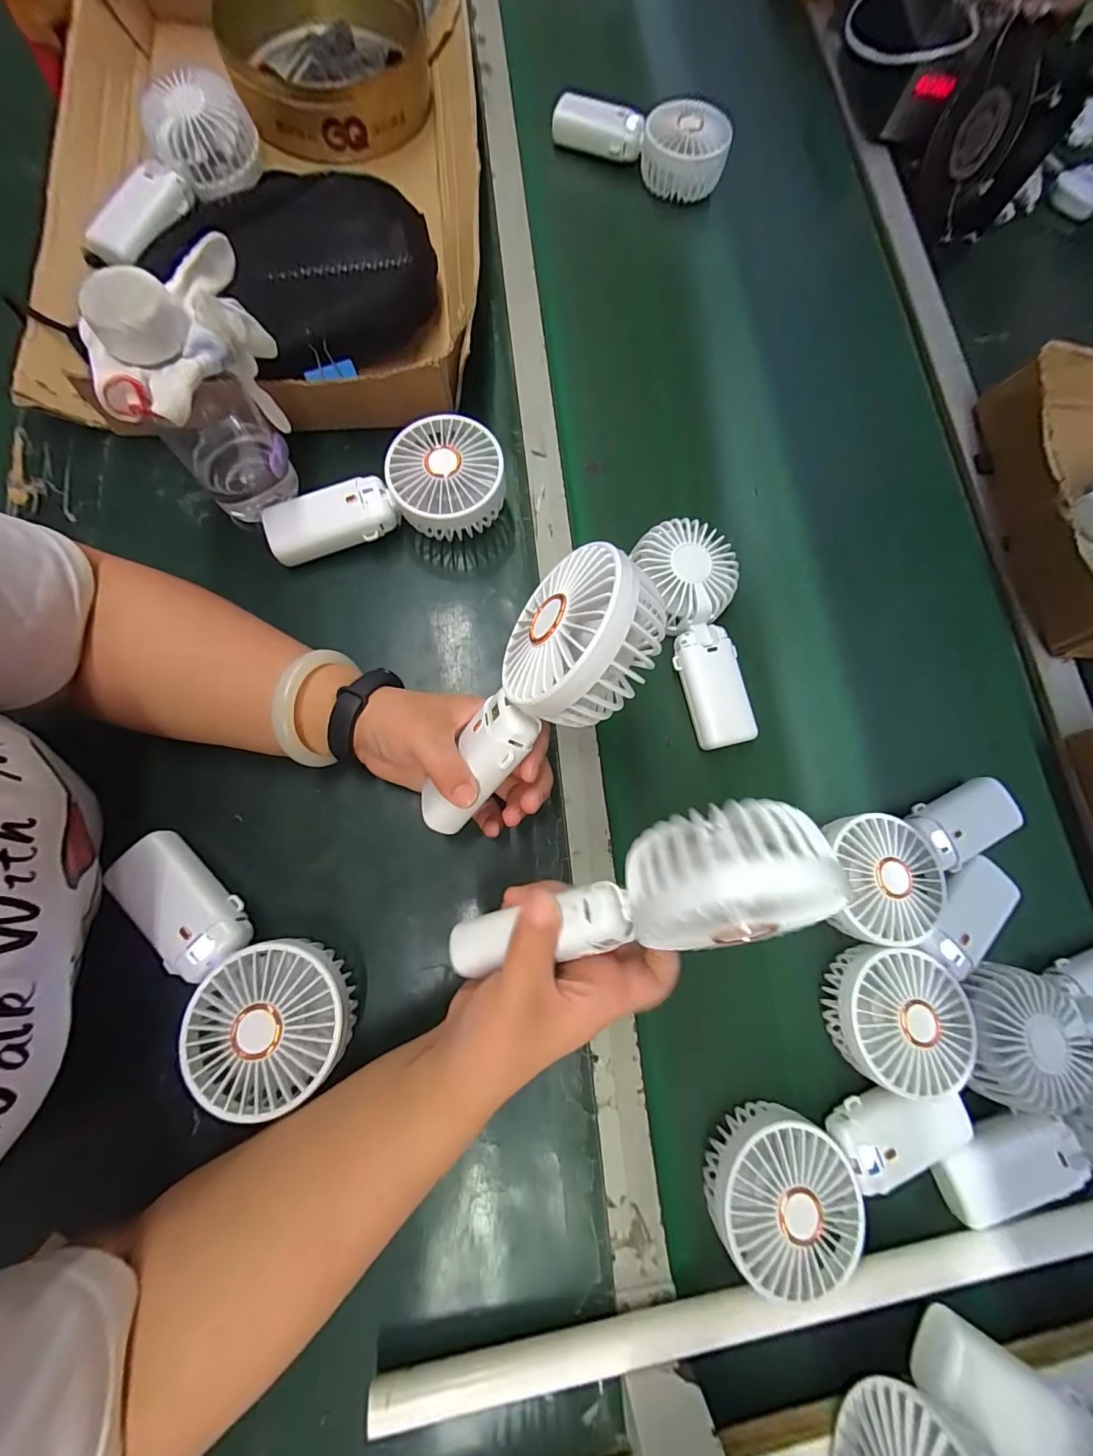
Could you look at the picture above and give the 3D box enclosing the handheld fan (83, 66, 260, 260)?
[{"bbox_3d":[-0.319,-0.473,0.419,0.080,0.041,0.178,25,90,-18],"label":"handheld fan"}]

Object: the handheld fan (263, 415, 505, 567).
[{"bbox_3d":[-0.126,-0.185,0.373,0.183,0.048,0.087,-9,77,-7],"label":"handheld fan"}]

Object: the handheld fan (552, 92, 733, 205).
[{"bbox_3d":[0.105,-0.649,0.528,0.190,0.055,0.074,26,75,0],"label":"handheld fan"}]

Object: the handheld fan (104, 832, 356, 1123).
[{"bbox_3d":[-0.196,0.146,0.293,0.177,0.040,0.088,35,75,3],"label":"handheld fan"}]

